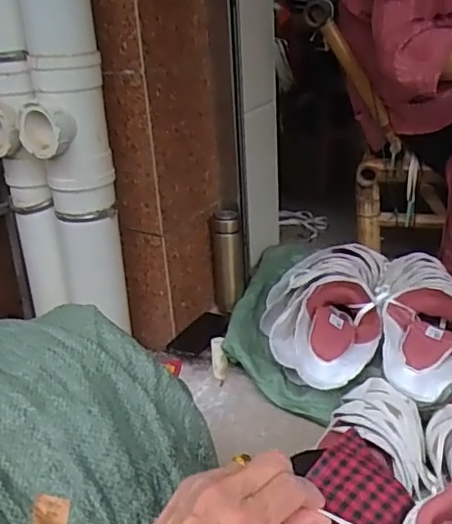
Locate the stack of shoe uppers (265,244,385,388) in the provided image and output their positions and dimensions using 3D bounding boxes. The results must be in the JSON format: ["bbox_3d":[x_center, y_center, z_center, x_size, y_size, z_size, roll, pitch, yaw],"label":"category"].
[{"bbox_3d":[0.190,0.076,1.150,0.227,0.098,0.415,4,27,15],"label":"stack of shoe uppers"}]

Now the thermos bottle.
[{"bbox_3d":[0.005,-0.004,1.326,0.070,0.221,0.063,-3,26,1],"label":"thermos bottle"}]

